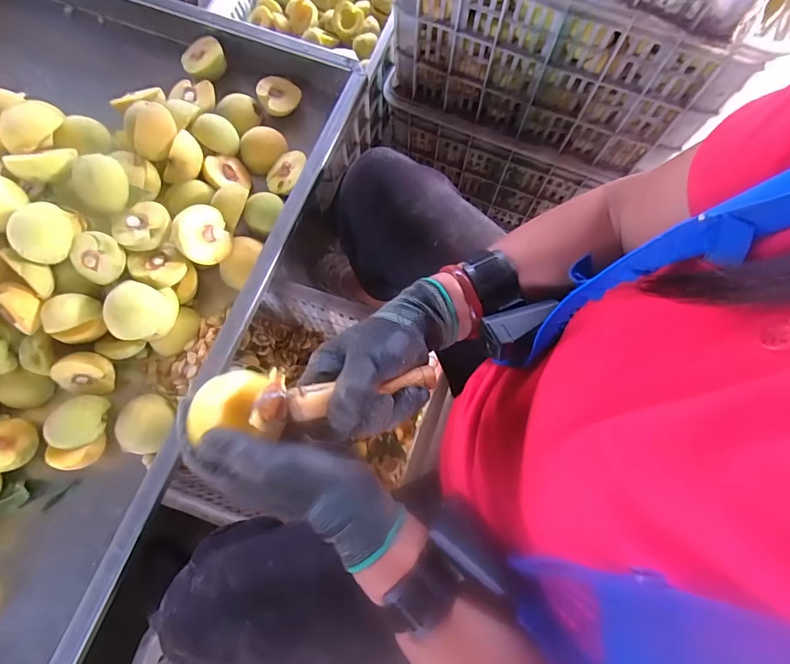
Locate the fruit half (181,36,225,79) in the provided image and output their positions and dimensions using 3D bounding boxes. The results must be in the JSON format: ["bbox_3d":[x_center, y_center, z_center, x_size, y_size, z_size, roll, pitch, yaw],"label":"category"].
[{"bbox_3d":[-0.269,-0.383,0.605,0.057,0.027,0.047,-34,78,-8],"label":"fruit half"}]

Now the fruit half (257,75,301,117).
[{"bbox_3d":[-0.159,-0.327,0.592,0.056,0.025,0.049,-20,76,-5],"label":"fruit half"}]

